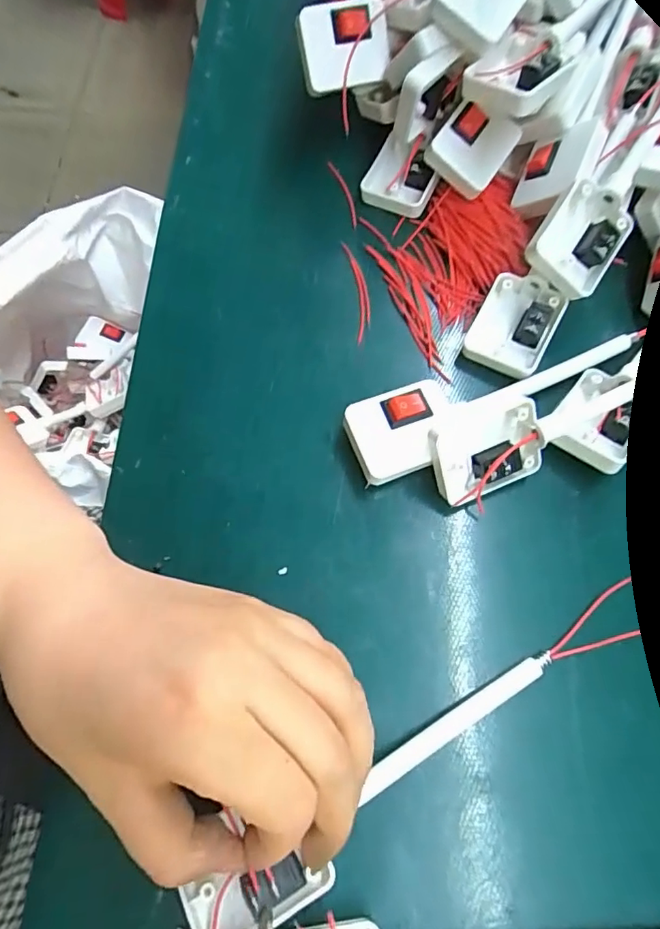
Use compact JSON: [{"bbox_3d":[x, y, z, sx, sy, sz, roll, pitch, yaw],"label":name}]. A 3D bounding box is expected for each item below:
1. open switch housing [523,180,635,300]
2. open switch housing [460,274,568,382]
[{"bbox_3d":[0.122,-0.111,0.263,0.040,0.016,0.048,33,85,-10],"label":"open switch housing"},{"bbox_3d":[0.093,-0.071,0.271,0.038,0.016,0.047,28,70,11],"label":"open switch housing"}]

